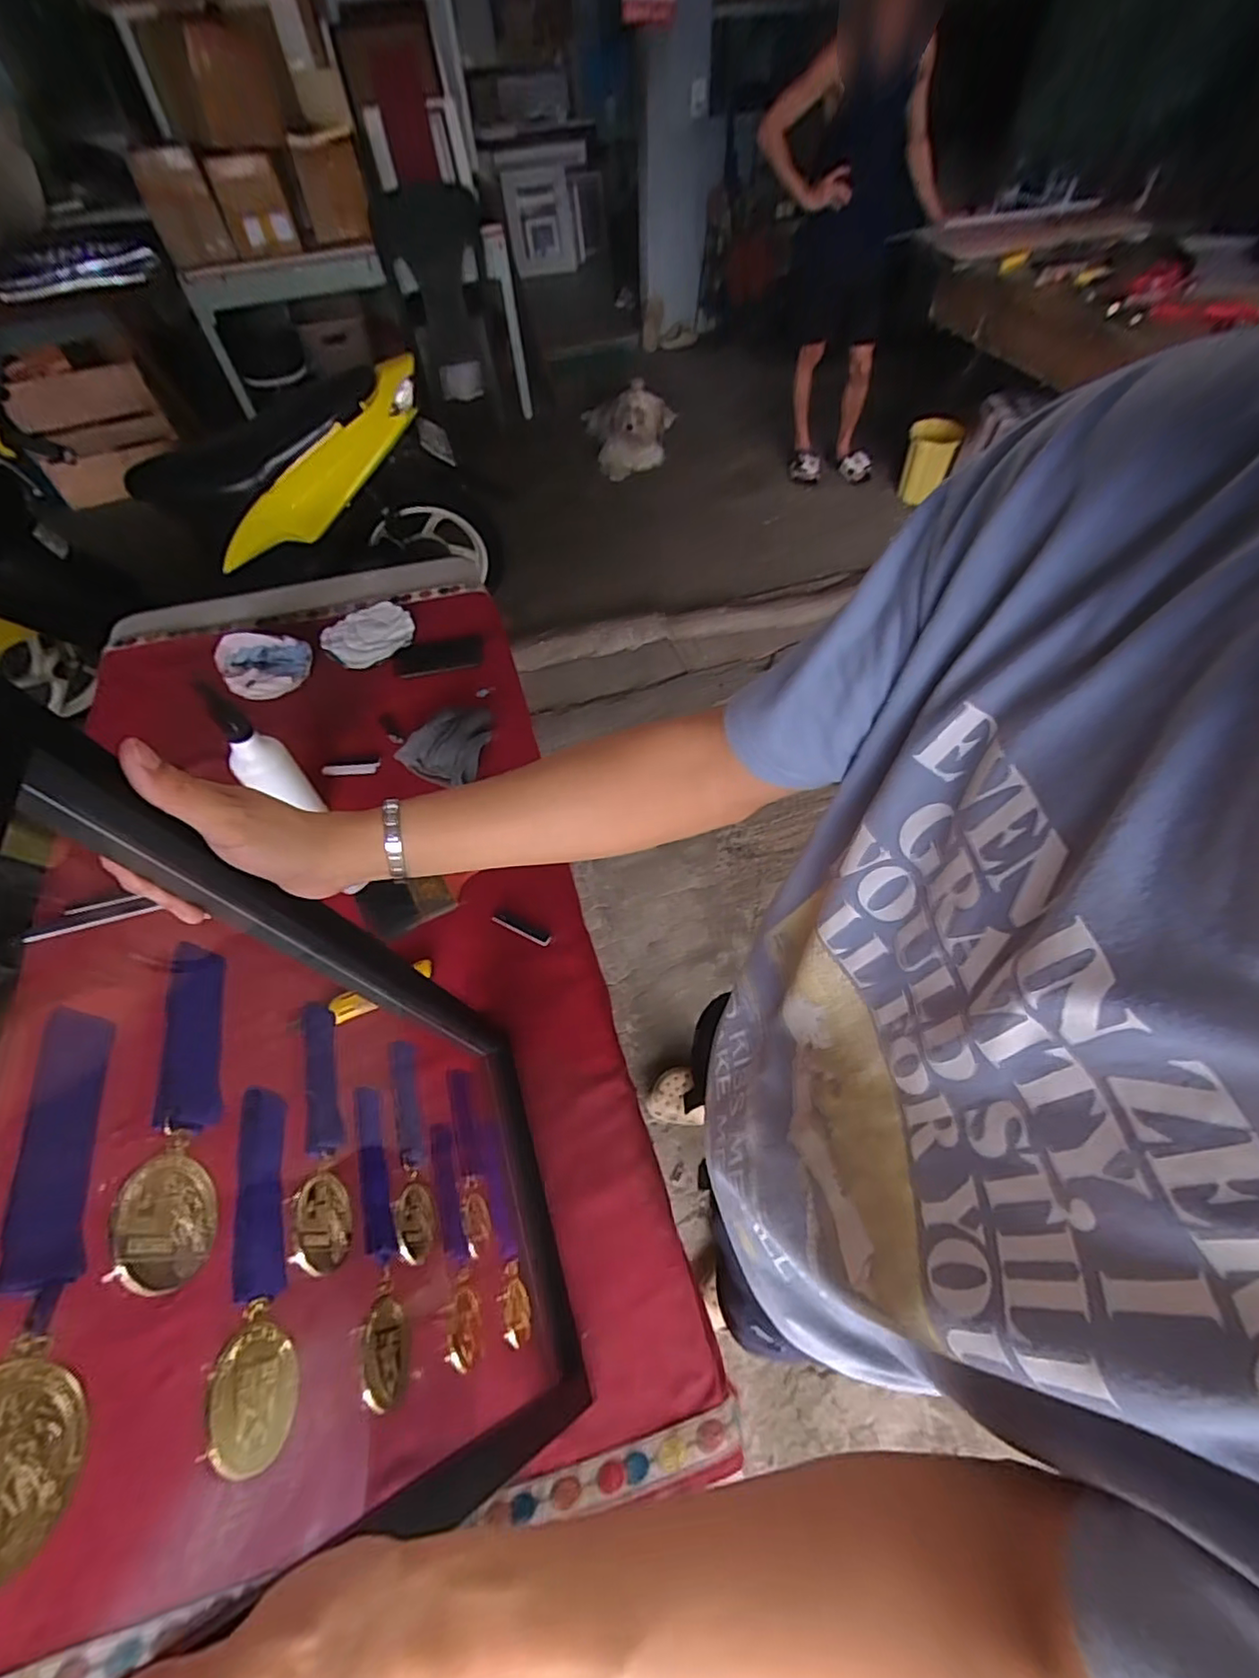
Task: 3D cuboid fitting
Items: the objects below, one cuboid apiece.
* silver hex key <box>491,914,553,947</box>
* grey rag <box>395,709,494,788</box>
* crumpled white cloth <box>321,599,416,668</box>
[{"bbox_3d":[-0.138,0.116,0.787,0.081,0.009,0.013,19,59,15],"label":"silver hex key"},{"bbox_3d":[-0.275,-0.156,0.966,0.120,0.045,0.141,19,59,16],"label":"grey rag"},{"bbox_3d":[-0.488,-0.384,1.149,0.160,0.023,0.165,-32,60,-17],"label":"crumpled white cloth"}]

